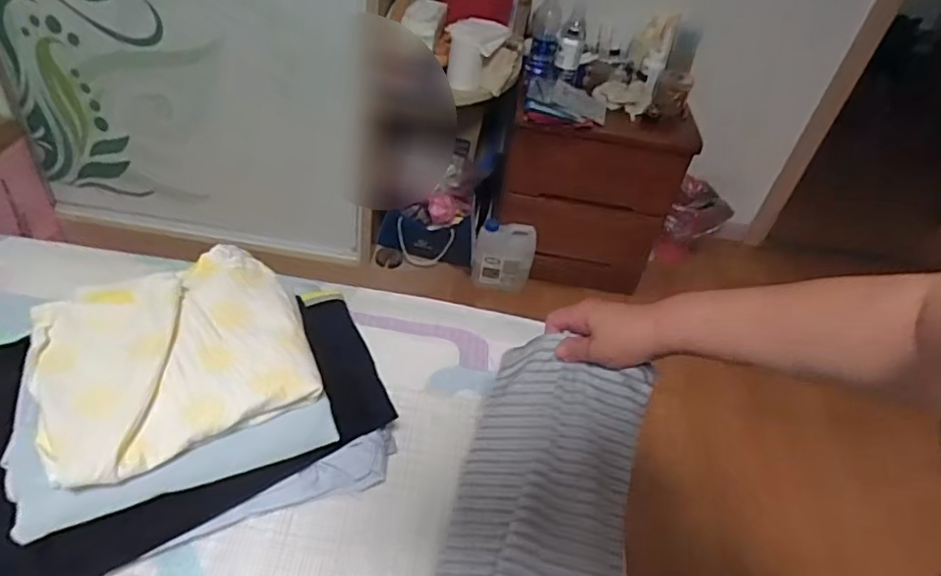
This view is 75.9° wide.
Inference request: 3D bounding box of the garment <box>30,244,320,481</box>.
[{"bbox_3d":[-0.271,0.055,0.562,0.221,0.059,0.202,-19,48,-19],"label":"garment"}]

